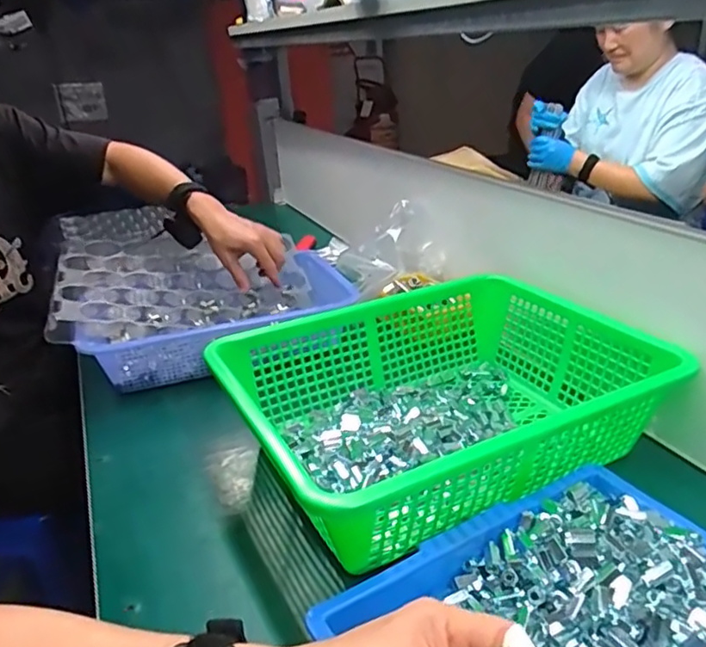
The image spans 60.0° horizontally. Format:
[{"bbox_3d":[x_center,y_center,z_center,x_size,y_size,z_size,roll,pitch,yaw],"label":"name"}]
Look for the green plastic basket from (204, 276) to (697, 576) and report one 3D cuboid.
[{"bbox_3d":[0.084,0.077,0.617,0.386,0.114,0.295,-16,27,-24],"label":"green plastic basket"}]

